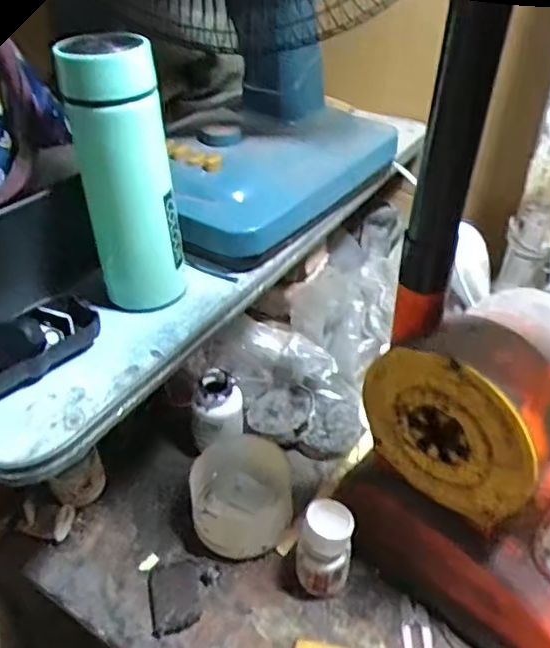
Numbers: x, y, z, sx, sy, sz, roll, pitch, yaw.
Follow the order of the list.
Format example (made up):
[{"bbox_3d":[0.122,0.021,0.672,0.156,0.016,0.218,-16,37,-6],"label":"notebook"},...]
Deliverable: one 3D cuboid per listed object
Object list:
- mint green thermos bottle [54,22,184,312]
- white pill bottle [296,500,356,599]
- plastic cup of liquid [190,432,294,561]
[{"bbox_3d":[-0.109,-0.108,0.440,0.069,0.190,0.066,-11,40,-11],"label":"mint green thermos bottle"},{"bbox_3d":[0.040,0.183,0.480,0.042,0.087,0.045,5,39,8],"label":"white pill bottle"},{"bbox_3d":[-0.029,0.154,0.537,0.090,0.053,0.104,-11,40,-11],"label":"plastic cup of liquid"}]

